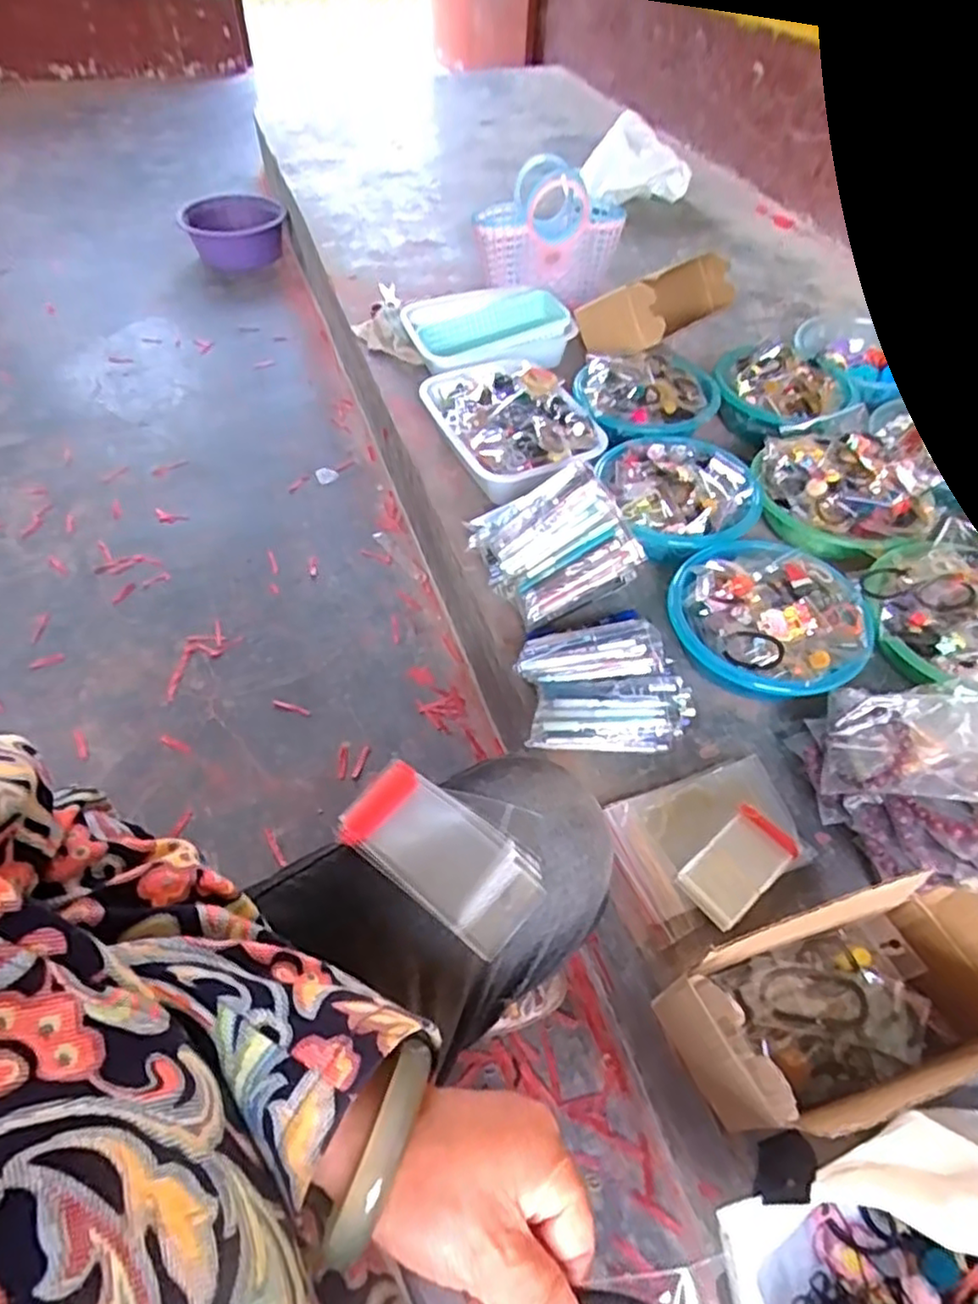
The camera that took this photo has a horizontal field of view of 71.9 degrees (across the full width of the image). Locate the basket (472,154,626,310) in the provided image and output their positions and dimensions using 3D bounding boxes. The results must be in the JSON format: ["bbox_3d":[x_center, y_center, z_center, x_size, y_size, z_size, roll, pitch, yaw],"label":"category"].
[{"bbox_3d":[0.110,-0.746,1.205,0.256,0.198,0.096,-4,52,-5],"label":"basket"}]

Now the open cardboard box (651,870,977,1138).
[{"bbox_3d":[0.260,0.263,0.504,0.213,0.153,0.103,-14,53,-13],"label":"open cardboard box"}]

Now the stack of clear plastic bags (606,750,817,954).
[{"bbox_3d":[0.221,0.193,0.677,0.187,0.019,0.139,-15,54,-14],"label":"stack of clear plastic bags"}]

